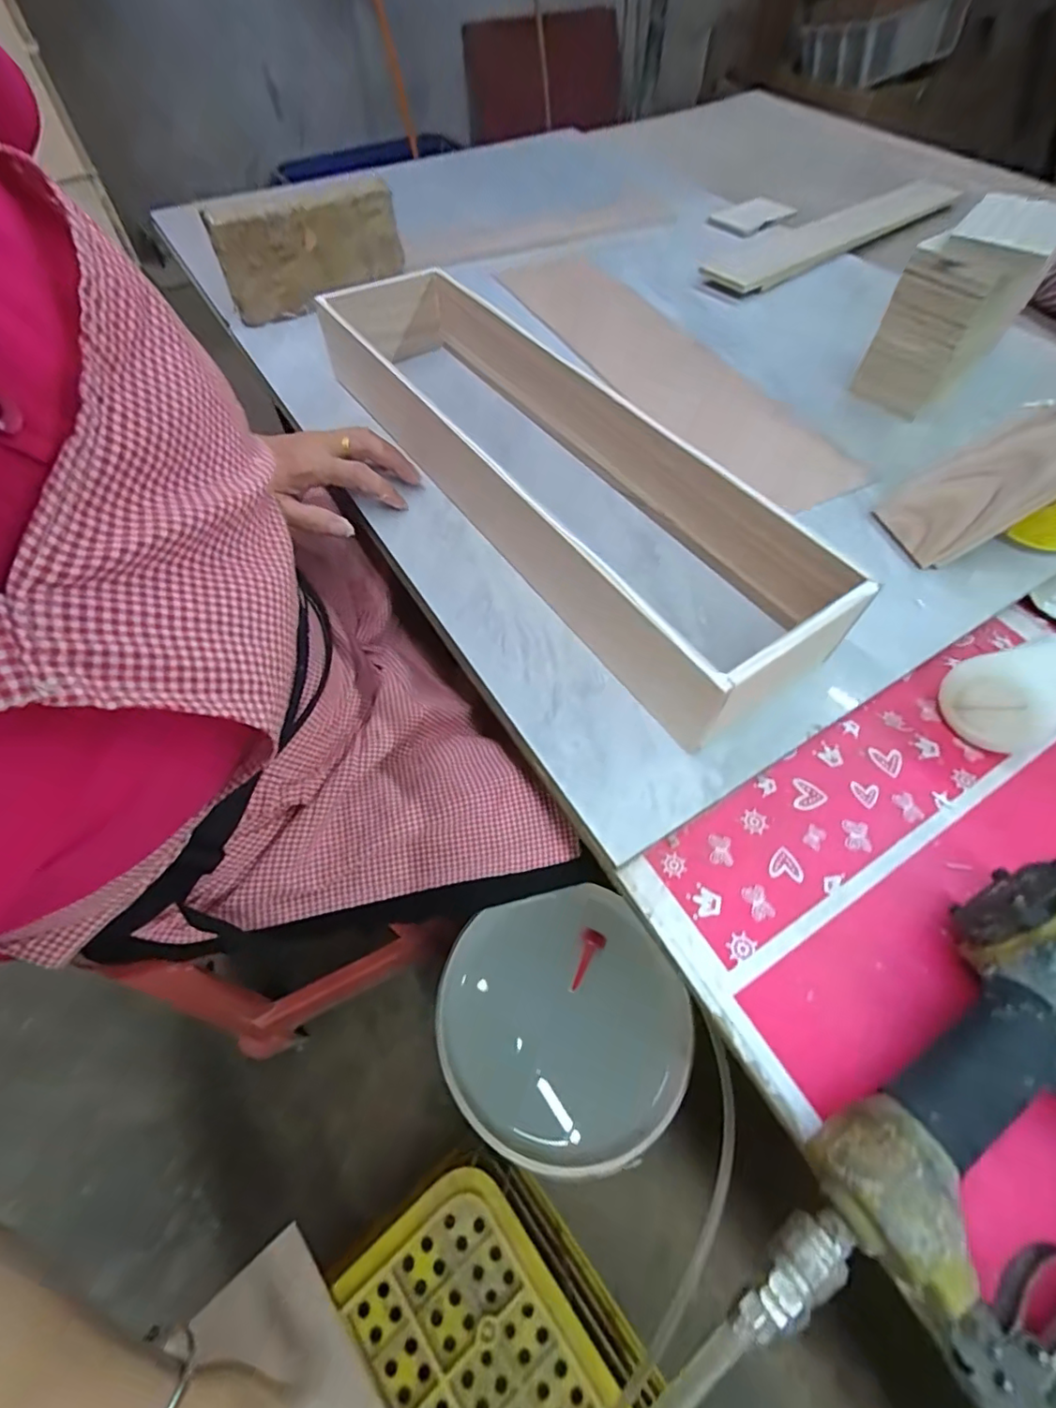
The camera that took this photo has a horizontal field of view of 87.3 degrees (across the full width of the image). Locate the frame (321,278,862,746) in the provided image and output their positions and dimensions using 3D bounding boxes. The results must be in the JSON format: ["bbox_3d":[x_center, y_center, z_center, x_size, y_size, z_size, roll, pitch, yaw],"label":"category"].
[{"bbox_3d":[0.000,-0.218,0.475,0.136,0.080,0.573,-30,62,-17],"label":"frame"}]

